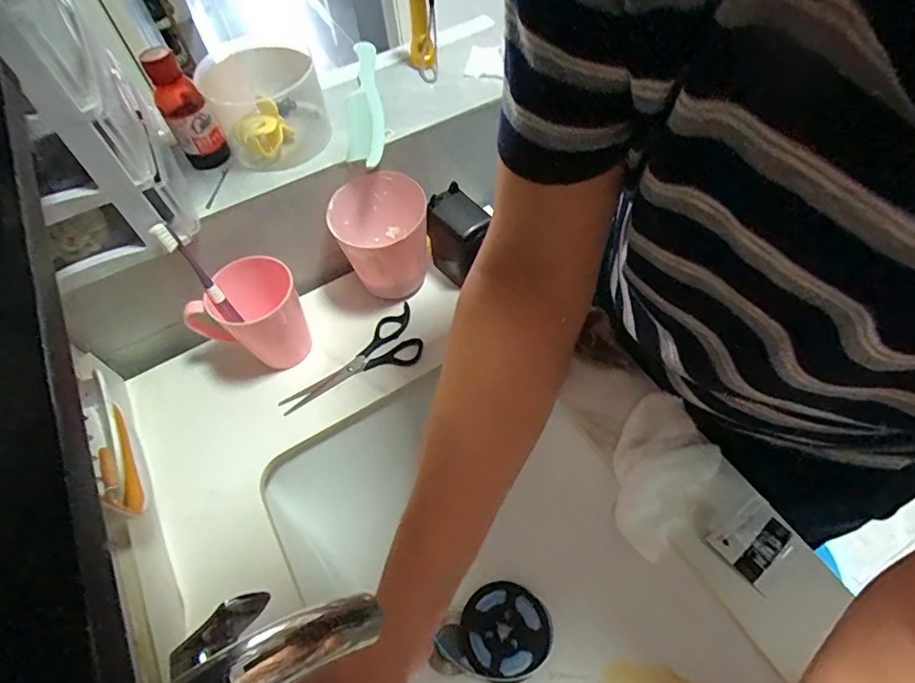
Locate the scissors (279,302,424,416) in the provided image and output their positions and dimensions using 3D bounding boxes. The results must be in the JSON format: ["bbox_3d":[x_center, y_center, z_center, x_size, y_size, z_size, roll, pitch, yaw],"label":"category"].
[{"bbox_3d":[-0.121,0.023,0.589,0.172,0.011,0.070,-25,59,-12],"label":"scissors"}]

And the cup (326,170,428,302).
[{"bbox_3d":[-0.079,-0.112,0.598,0.105,0.126,0.098,-2,57,3],"label":"cup"}]

